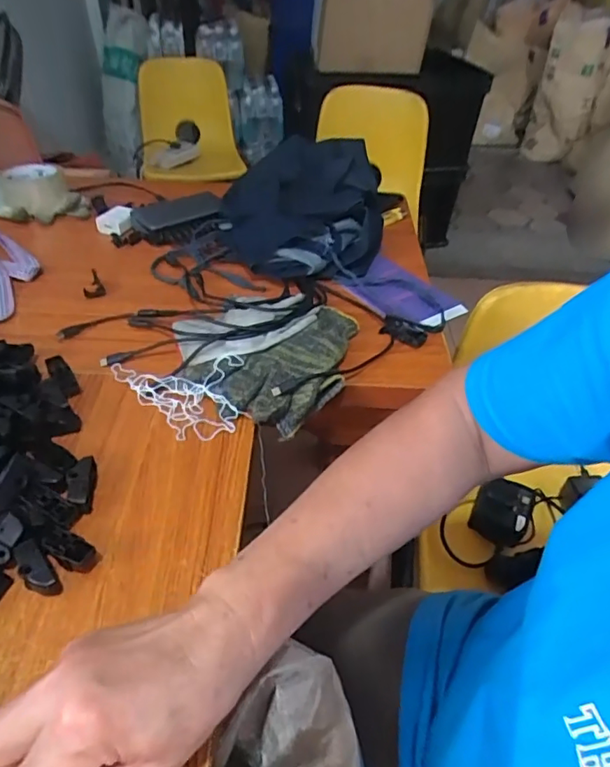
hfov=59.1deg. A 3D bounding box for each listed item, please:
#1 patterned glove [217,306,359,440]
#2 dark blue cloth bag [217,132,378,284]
[{"bbox_3d":[0.002,-0.022,0.548,0.088,0.022,0.186,33,49,26],"label":"patterned glove"},{"bbox_3d":[0.000,-0.259,0.775,0.225,0.078,0.328,10,43,4],"label":"dark blue cloth bag"}]

